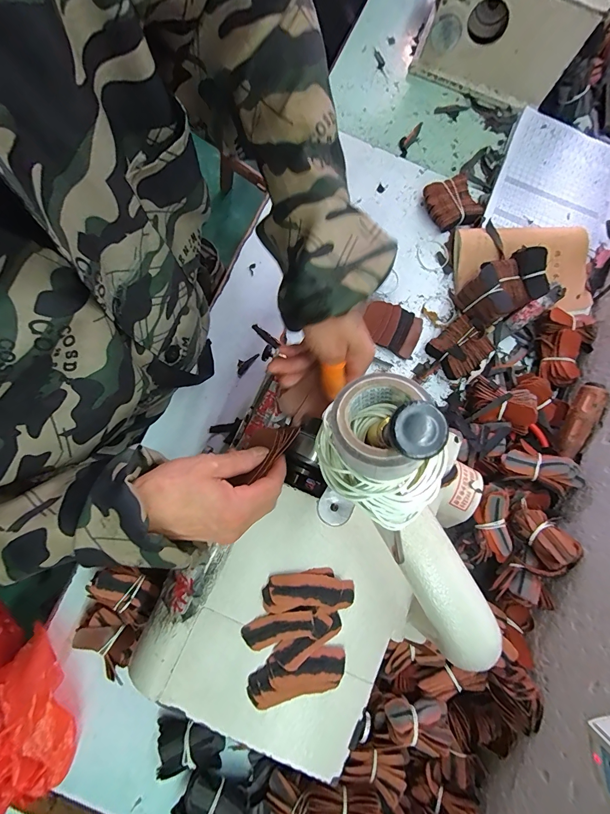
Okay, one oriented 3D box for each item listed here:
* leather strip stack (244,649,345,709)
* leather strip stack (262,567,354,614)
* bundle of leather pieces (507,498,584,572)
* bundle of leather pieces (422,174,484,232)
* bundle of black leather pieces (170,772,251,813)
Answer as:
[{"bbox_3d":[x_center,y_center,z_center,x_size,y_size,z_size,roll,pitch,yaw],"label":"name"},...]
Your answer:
[{"bbox_3d":[-0.008,0.245,0.322,0.091,0.009,0.036,-17,82,-3],"label":"leather strip stack"},{"bbox_3d":[0.004,0.173,0.331,0.084,0.008,0.035,-1,82,-1],"label":"leather strip stack"},{"bbox_3d":[0.282,0.151,0.414,0.046,0.019,0.072,-35,42,2],"label":"bundle of leather pieces"},{"bbox_3d":[0.233,-0.323,0.561,0.073,0.035,0.073,-16,82,-3],"label":"bundle of leather pieces"},{"bbox_3d":[-0.104,0.458,0.406,0.076,0.031,0.045,29,82,3],"label":"bundle of black leather pieces"}]

